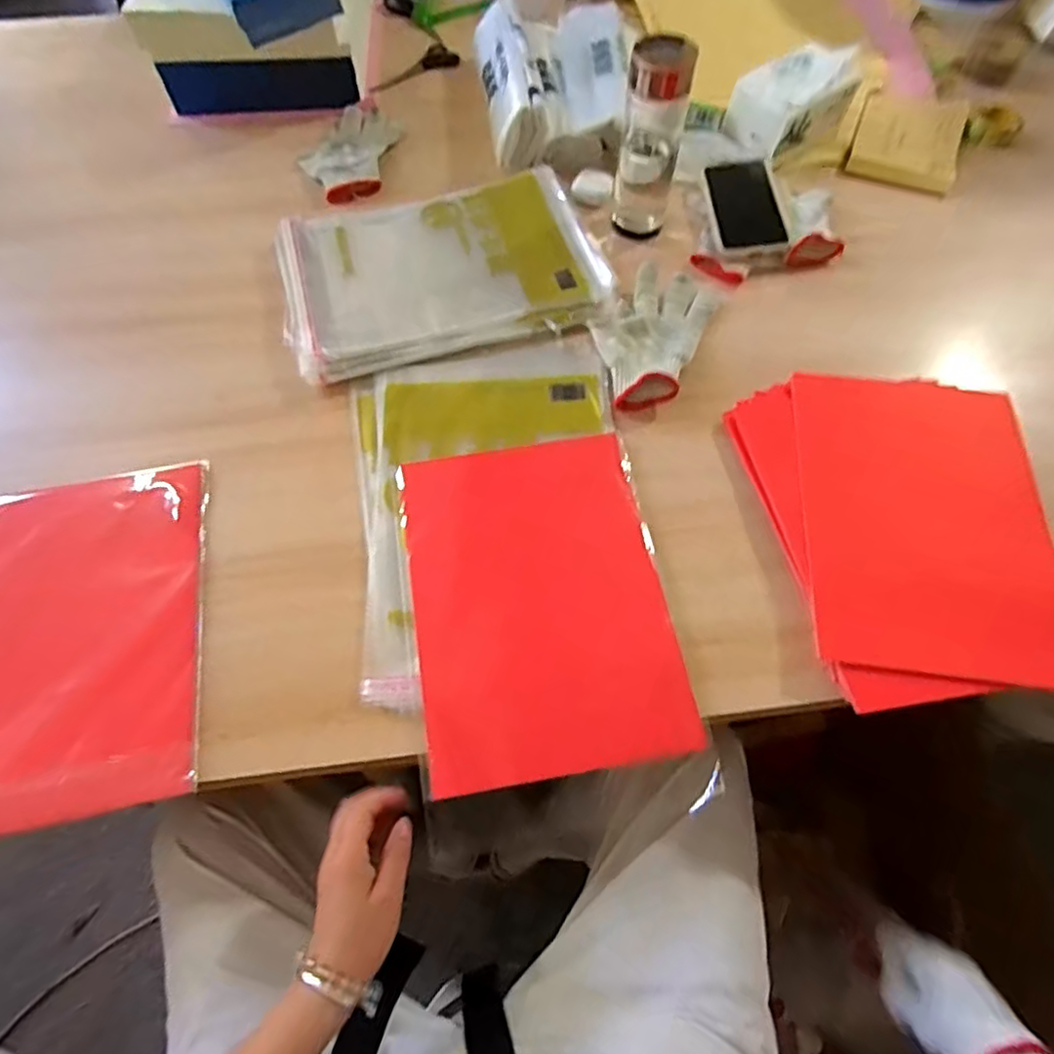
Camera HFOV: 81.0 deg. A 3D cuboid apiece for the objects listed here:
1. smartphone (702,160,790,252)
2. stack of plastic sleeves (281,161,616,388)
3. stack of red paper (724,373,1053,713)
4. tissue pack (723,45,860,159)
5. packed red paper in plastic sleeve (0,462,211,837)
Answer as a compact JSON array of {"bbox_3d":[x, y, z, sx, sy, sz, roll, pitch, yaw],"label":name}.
[{"bbox_3d":[0.262,-0.392,0.748,0.085,0.014,0.170,2,59,5],"label":"smartphone"},{"bbox_3d":[-0.100,-0.298,0.699,0.345,0.021,0.259,-16,62,-8],"label":"stack of plastic sleeves"},{"bbox_3d":[0.337,-0.009,0.547,0.239,0.025,0.314,-5,61,-2],"label":"stack of red paper"},{"bbox_3d":[0.340,-0.545,0.791,0.147,0.083,0.094,-30,65,-15],"label":"tissue pack"},{"bbox_3d":[-0.378,0.085,0.506,0.211,0.012,0.292,-11,62,-5],"label":"packed red paper in plastic sleeve"}]

